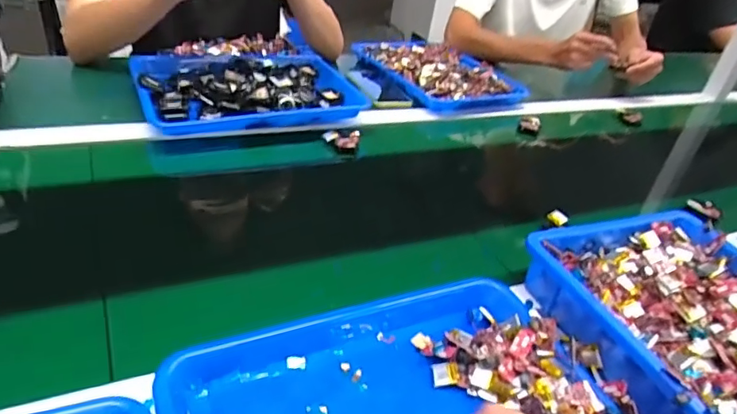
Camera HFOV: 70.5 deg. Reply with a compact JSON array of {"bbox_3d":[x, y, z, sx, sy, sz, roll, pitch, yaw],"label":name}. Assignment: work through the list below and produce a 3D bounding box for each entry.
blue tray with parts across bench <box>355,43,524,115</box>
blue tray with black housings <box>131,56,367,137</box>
[{"bbox_3d":[0.134,-0.267,1.024,0.214,0.048,0.300,-13,42,-32],"label":"blue tray with parts across bench"},{"bbox_3d":[-0.190,-0.196,0.828,0.333,0.036,0.255,-8,39,-27],"label":"blue tray with black housings"}]

